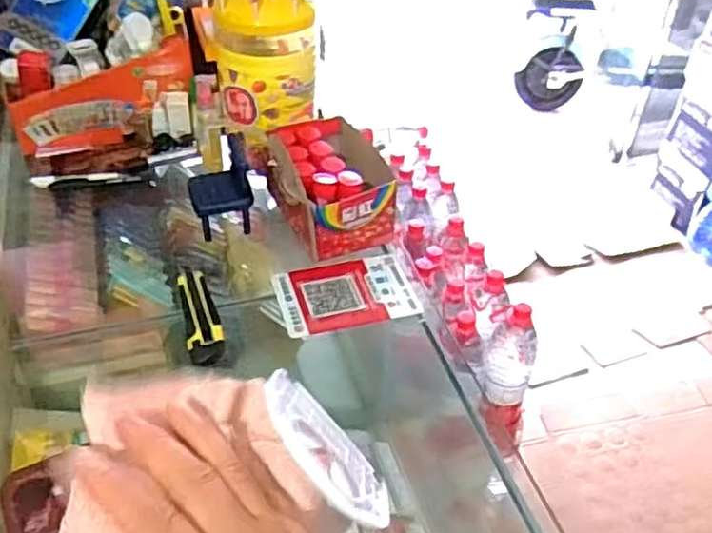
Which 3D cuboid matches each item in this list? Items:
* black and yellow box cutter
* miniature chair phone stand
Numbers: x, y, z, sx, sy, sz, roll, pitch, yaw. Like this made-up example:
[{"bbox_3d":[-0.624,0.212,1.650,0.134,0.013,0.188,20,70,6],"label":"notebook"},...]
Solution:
[{"bbox_3d":[-0.174,0.052,0.783,0.038,0.022,0.136,-10,42,-14],"label":"black and yellow box cutter"},{"bbox_3d":[-0.171,-0.092,0.882,0.075,0.091,0.078,-8,42,-12],"label":"miniature chair phone stand"}]

